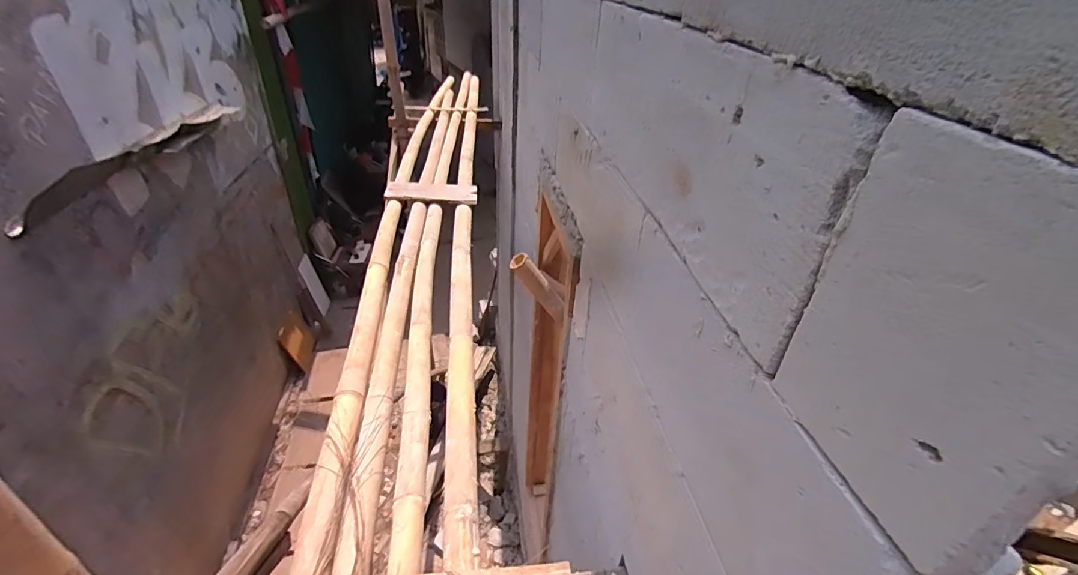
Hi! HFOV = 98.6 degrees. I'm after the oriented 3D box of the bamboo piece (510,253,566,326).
[{"bbox_3d":[0.005,0.009,1.070,0.056,0.207,0.048,-26,25,27],"label":"bamboo piece"}]

